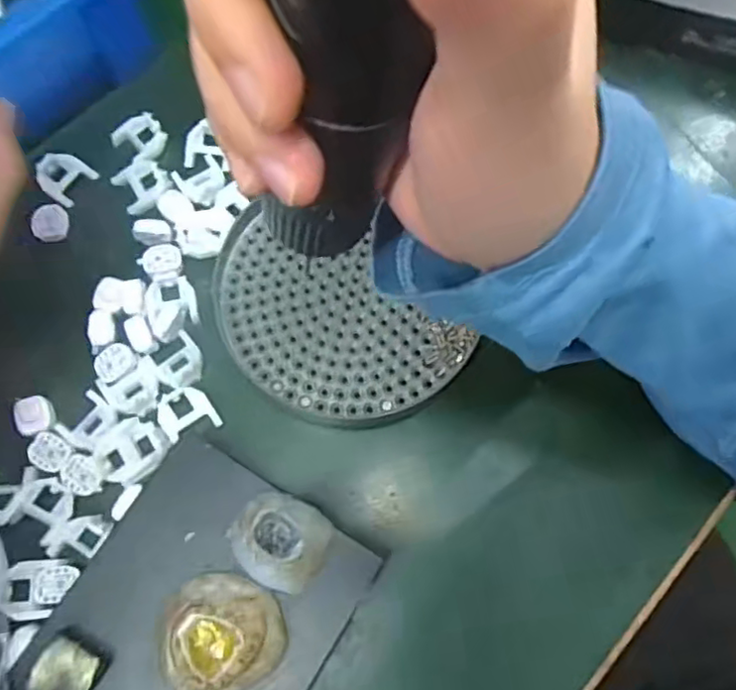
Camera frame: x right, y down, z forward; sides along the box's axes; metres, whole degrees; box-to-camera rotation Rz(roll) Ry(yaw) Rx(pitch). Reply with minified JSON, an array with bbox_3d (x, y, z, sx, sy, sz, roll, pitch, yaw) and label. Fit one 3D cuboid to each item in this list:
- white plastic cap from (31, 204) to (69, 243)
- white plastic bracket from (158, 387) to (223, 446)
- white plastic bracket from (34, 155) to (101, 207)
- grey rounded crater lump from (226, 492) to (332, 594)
[{"bbox_3d":[-0.146,-0.056,0.293,0.016,0.010,0.015,0,71,0],"label":"white plastic cap"},{"bbox_3d":[-0.076,0.028,0.268,0.022,0.006,0.021,-25,73,-9],"label":"white plastic bracket"},{"bbox_3d":[-0.143,-0.080,0.302,0.022,0.010,0.022,34,74,11],"label":"white plastic bracket"},{"bbox_3d":[-0.032,0.071,0.237,0.034,0.009,0.032,34,74,11],"label":"grey rounded crater lump"}]

